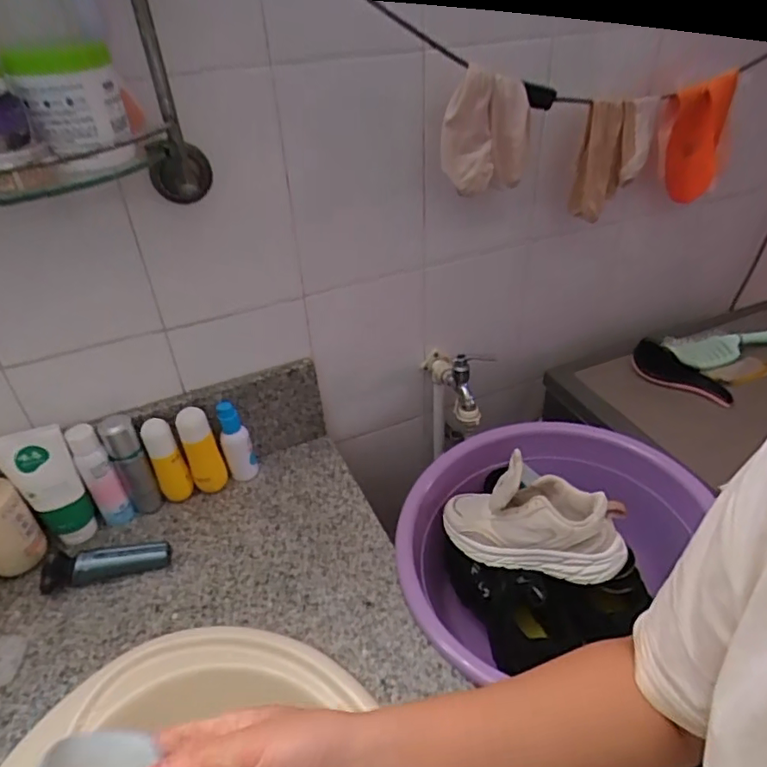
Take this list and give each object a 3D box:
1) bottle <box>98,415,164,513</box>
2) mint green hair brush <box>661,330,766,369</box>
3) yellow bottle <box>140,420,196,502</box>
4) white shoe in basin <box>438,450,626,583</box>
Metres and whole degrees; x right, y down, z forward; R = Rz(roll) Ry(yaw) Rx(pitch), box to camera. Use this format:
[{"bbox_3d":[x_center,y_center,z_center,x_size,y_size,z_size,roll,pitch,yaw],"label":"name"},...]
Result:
[{"bbox_3d":[-0.367,0.118,0.816,0.042,0.163,0.044,-23,41,-25],"label":"bottle"},{"bbox_3d":[0.638,-0.075,1.019,0.257,0.022,0.078,-11,36,-12],"label":"mint green hair brush"},{"bbox_3d":[-0.317,0.117,0.826,0.042,0.141,0.032,-23,41,-26],"label":"yellow bottle"},{"bbox_3d":[0.200,0.173,0.751,0.229,0.131,0.095,11,39,18],"label":"white shoe in basin"}]

